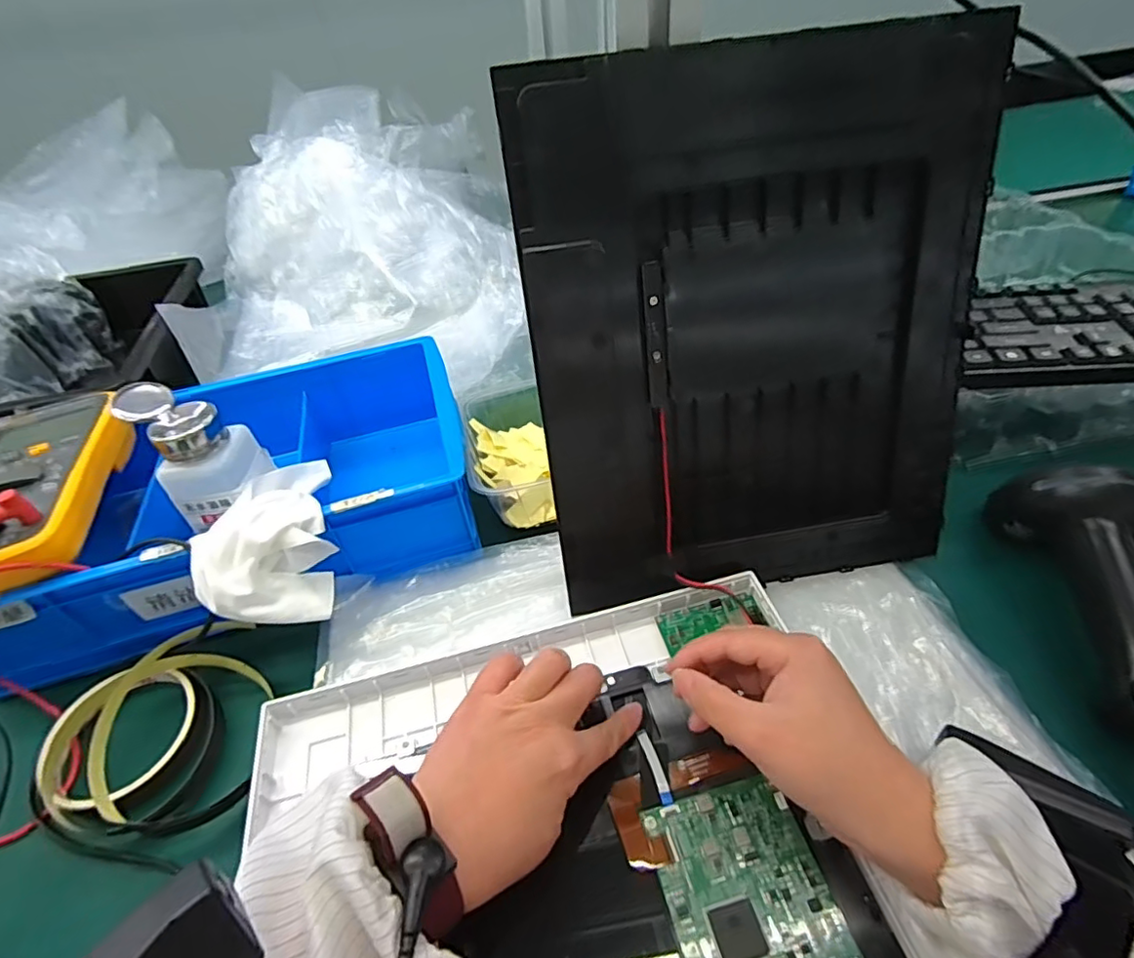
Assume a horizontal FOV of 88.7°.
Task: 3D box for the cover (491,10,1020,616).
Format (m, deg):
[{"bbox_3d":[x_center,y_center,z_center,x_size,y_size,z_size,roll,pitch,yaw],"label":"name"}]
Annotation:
[{"bbox_3d":[0.106,-0.065,0.314,0.242,0.282,0.012,-10,25,-4],"label":"cover"}]

